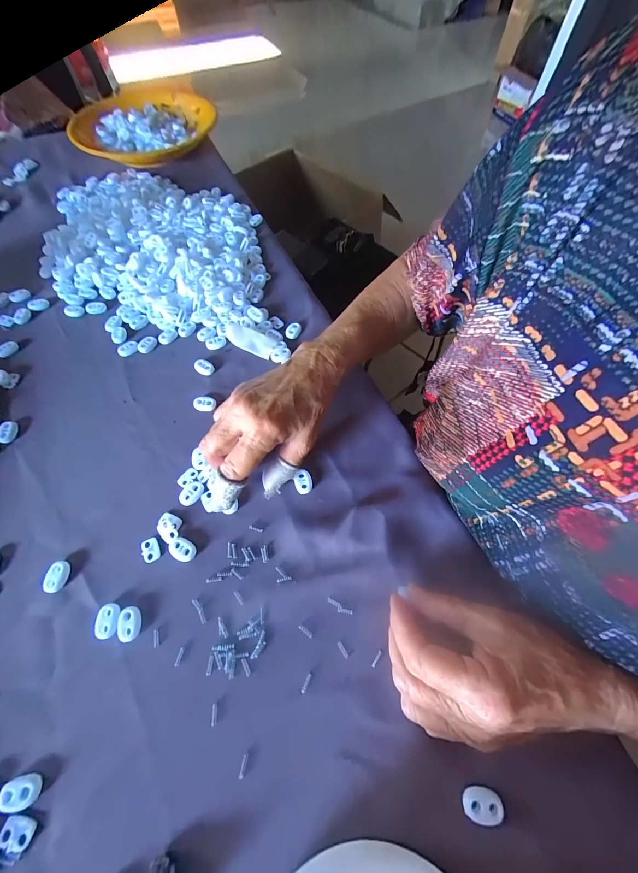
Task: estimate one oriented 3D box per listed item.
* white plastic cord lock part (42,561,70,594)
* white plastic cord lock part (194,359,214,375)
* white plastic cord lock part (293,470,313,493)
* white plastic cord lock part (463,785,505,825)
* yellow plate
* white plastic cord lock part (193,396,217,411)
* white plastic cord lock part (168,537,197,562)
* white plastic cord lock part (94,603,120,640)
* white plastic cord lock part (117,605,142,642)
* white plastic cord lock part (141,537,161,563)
[{"bbox_3d":[-0.204,0.109,0.246,0.014,0.006,0.022,9,63,5],"label":"white plastic cord lock part"},{"bbox_3d":[-0.125,-0.075,0.341,0.024,0.007,0.015,32,68,16],"label":"white plastic cord lock part"},{"bbox_3d":[-0.014,0.040,0.283,0.016,0.004,0.021,-13,63,-6],"label":"white plastic cord lock part"},{"bbox_3d":[0.098,0.220,0.188,0.022,0.004,0.015,3,63,2],"label":"white plastic cord lock part"},{"bbox_3d":[-0.302,-0.545,0.562,0.217,0.056,0.216,0,62,-1],"label":"yellow plate"},{"bbox_3d":[-0.115,-0.033,0.321,0.022,0.005,0.015,7,63,4],"label":"white plastic cord lock part"},{"bbox_3d":[-0.112,0.092,0.258,0.023,0.004,0.016,22,65,12],"label":"white plastic cord lock part"},{"bbox_3d":[-0.155,0.136,0.233,0.015,0.004,0.022,-5,63,-2],"label":"white plastic cord lock part"},{"bbox_3d":[-0.140,0.137,0.233,0.015,0.005,0.022,-10,63,-4],"label":"white plastic cord lock part"},{"bbox_3d":[-0.138,0.092,0.258,0.013,0.004,0.019,-28,66,-13],"label":"white plastic cord lock part"}]

